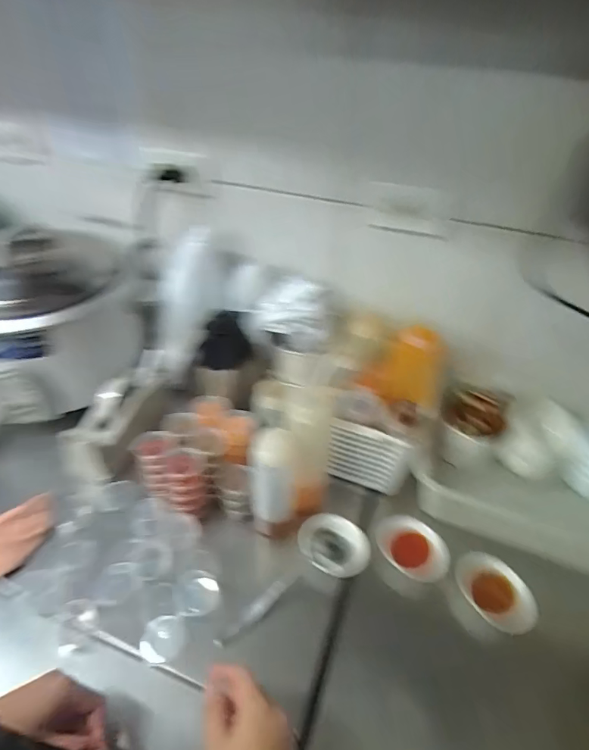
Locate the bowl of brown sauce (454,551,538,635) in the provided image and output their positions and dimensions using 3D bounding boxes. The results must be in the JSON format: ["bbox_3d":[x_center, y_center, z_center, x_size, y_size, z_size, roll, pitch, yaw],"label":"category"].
[{"bbox_3d":[0.271,0.298,0.582,0.080,0.032,0.106,-13,42,-20],"label":"bowl of brown sauce"}]

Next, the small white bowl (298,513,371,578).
[{"bbox_3d":[0.058,0.255,0.622,0.097,0.046,0.084,20,41,19],"label":"small white bowl"}]

